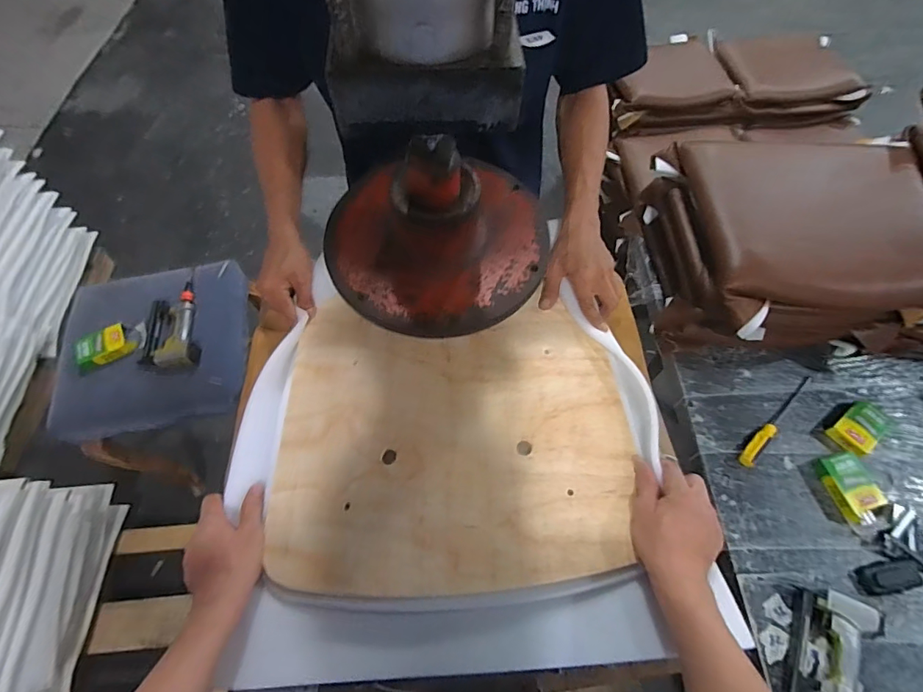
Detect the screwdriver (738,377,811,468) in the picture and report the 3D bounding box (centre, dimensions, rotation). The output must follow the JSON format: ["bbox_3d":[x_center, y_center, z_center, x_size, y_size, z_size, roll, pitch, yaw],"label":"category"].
[{"bbox_3d":[0.698,0.149,0.995,0.306,0.035,0.032,-41,68,-19],"label":"screwdriver"}]

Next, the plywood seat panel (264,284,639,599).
[{"bbox_3d":[-0.012,0.108,0.588,0.435,0.026,0.362,-5,61,-1],"label":"plywood seat panel"}]

